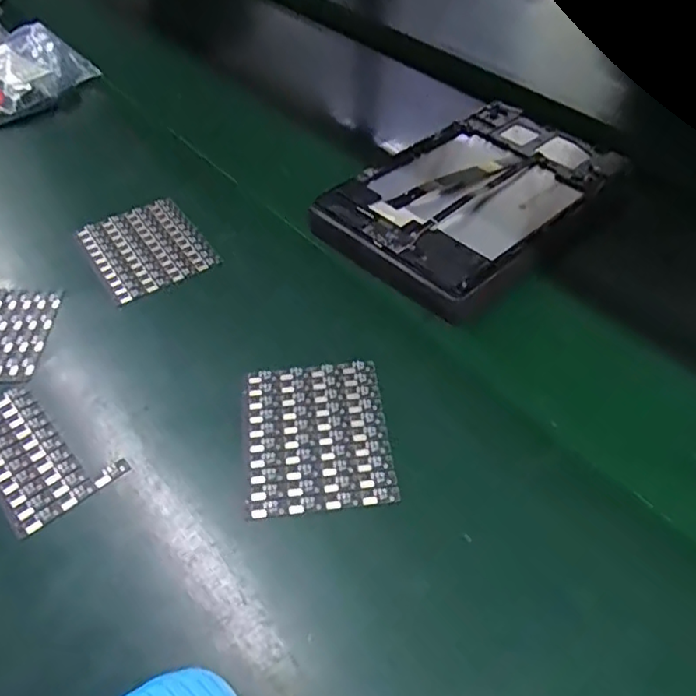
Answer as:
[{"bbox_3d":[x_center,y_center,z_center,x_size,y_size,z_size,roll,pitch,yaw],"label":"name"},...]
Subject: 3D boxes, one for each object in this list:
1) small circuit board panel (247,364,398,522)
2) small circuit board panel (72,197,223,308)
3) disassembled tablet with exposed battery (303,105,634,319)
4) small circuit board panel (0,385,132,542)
[{"bbox_3d":[-0.018,0.050,0.361,0.081,0.006,0.099,-5,48,-6],"label":"small circuit board panel"},{"bbox_3d":[-0.158,-0.078,0.481,0.085,0.007,0.094,-29,59,-17],"label":"small circuit board panel"},{"bbox_3d":[0.102,-0.129,0.507,0.152,0.027,0.264,36,56,27],"label":"disassembled tablet with exposed battery"},{"bbox_3d":[-0.182,0.058,0.359,0.061,0.005,0.098,-33,56,-28],"label":"small circuit board panel"}]

